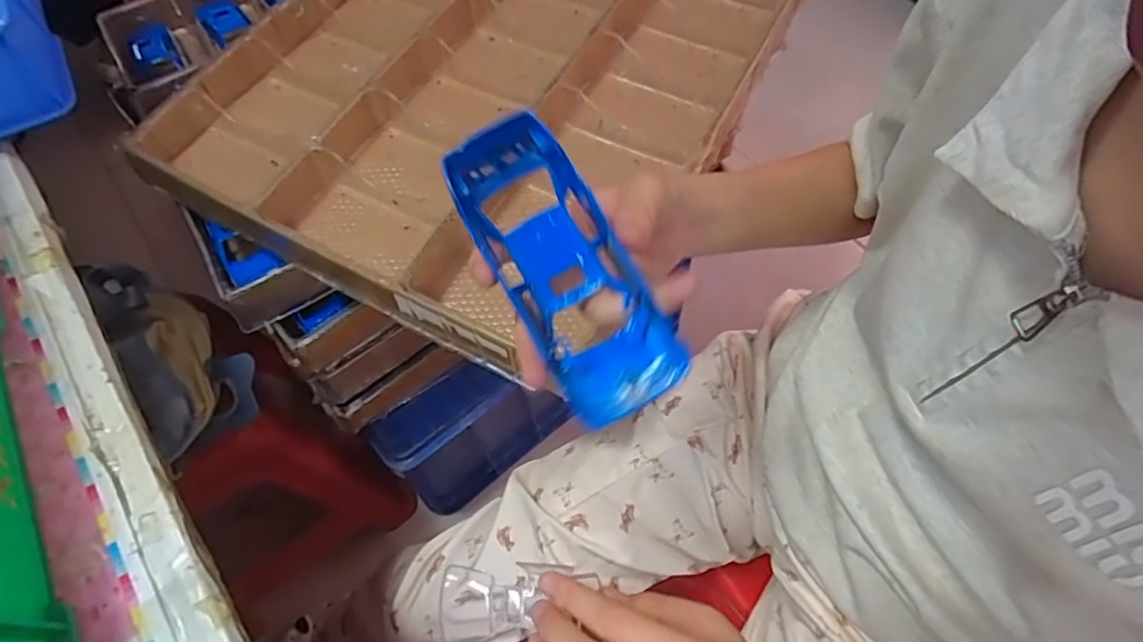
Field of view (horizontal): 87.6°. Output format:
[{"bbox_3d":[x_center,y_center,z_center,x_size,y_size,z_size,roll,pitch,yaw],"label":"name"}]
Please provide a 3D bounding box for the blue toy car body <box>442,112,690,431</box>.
[{"bbox_3d":[-0.002,-0.021,0.256,0.053,0.047,0.128,-28,81,-18],"label":"blue toy car body"}]

